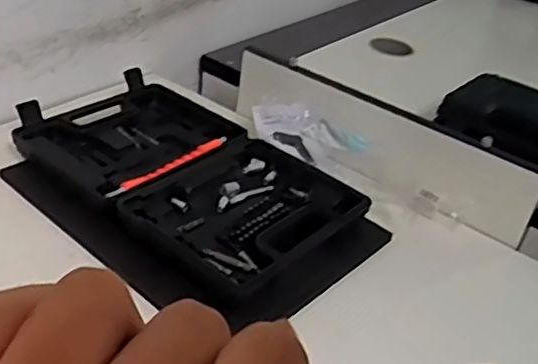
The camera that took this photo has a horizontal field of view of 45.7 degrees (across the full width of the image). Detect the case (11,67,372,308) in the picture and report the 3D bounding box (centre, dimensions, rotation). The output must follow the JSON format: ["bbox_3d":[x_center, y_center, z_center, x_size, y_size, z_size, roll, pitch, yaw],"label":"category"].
[{"bbox_3d":[-0.089,-0.013,0.686,0.347,0.033,0.220,30,39,28],"label":"case"}]

